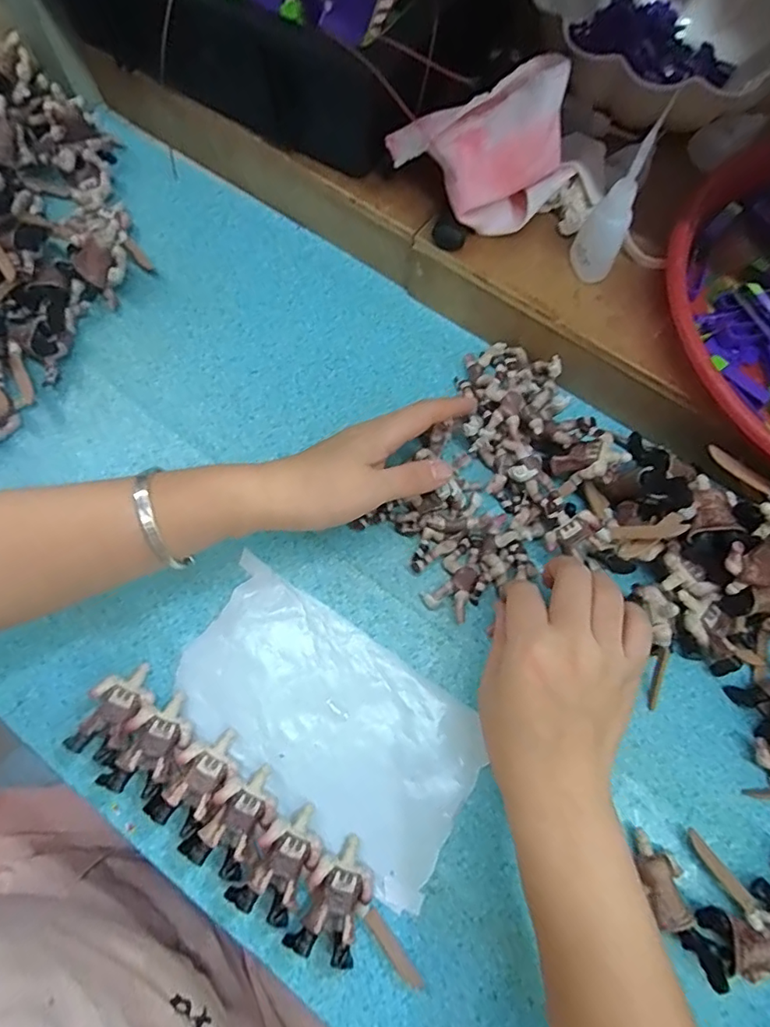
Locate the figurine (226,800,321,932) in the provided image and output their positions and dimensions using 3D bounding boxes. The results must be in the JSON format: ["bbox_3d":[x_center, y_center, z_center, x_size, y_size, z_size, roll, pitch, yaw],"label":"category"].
[{"bbox_3d":[-0.058,0.198,0.308,0.035,0.023,0.058,28,74,7],"label":"figurine"}]

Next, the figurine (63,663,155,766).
[{"bbox_3d":[-0.164,0.122,0.331,0.032,0.020,0.056,24,74,6],"label":"figurine"}]

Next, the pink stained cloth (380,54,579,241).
[{"bbox_3d":[0.064,-0.239,0.361,0.127,0.091,0.055,10,71,2],"label":"pink stained cloth"}]

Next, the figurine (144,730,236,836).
[{"bbox_3d":[-0.111,0.158,0.319,0.031,0.022,0.061,33,75,9],"label":"figurine"}]

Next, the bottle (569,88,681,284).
[{"bbox_3d":[0.147,-0.194,0.339,0.029,0.107,0.025,26,72,7],"label":"bottle"}]

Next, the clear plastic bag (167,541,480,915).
[{"bbox_3d":[-0.038,0.129,0.340,0.196,0.004,0.109,34,75,9],"label":"clear plastic bag"}]

